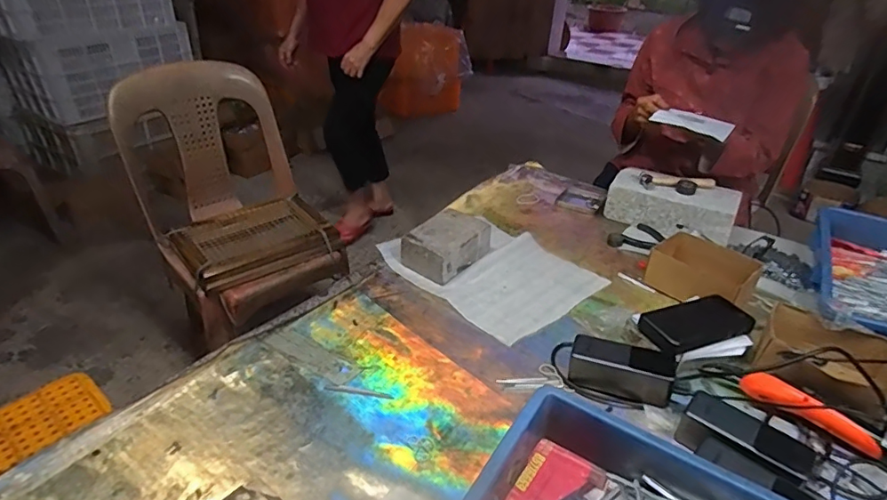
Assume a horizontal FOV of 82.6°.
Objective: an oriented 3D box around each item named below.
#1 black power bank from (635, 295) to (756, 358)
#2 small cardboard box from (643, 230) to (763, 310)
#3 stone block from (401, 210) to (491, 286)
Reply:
[{"bbox_3d":[0.365,0.104,0.729,0.157,0.021,0.070,-13,38,-17],"label":"black power bank"},{"bbox_3d":[0.444,0.039,0.880,0.113,0.081,0.163,-21,41,-33],"label":"small cardboard box"},{"bbox_3d":[0.007,-0.012,0.929,0.105,0.061,0.158,26,39,29],"label":"stone block"}]

